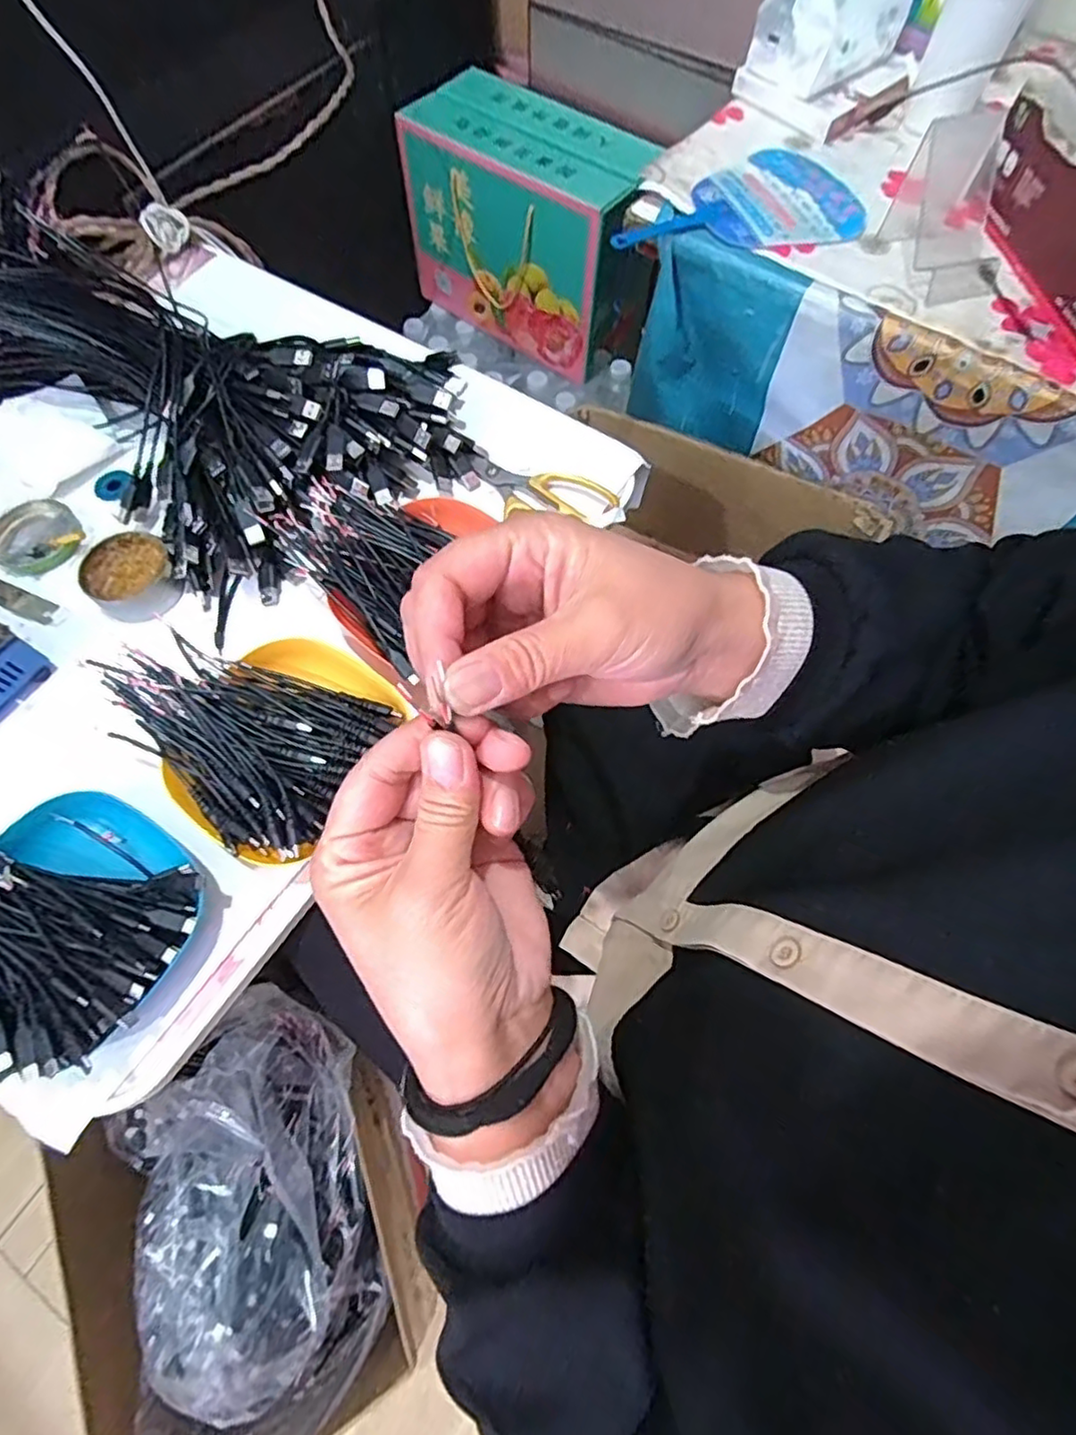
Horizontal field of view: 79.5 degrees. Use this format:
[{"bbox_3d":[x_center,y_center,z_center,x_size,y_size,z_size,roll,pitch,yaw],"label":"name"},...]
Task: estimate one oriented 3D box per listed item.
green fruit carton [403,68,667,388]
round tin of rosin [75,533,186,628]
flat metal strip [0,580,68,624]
[{"bbox_3d":[-0.015,-0.695,0.925,0.324,0.237,0.148,34,71,12],"label":"green fruit carton"},{"bbox_3d":[-0.303,-0.105,0.486,0.062,0.028,0.060,0,68,-1],"label":"round tin of rosin"},{"bbox_3d":[-0.402,-0.093,0.491,0.102,0.004,0.018,22,69,8],"label":"flat metal strip"}]

